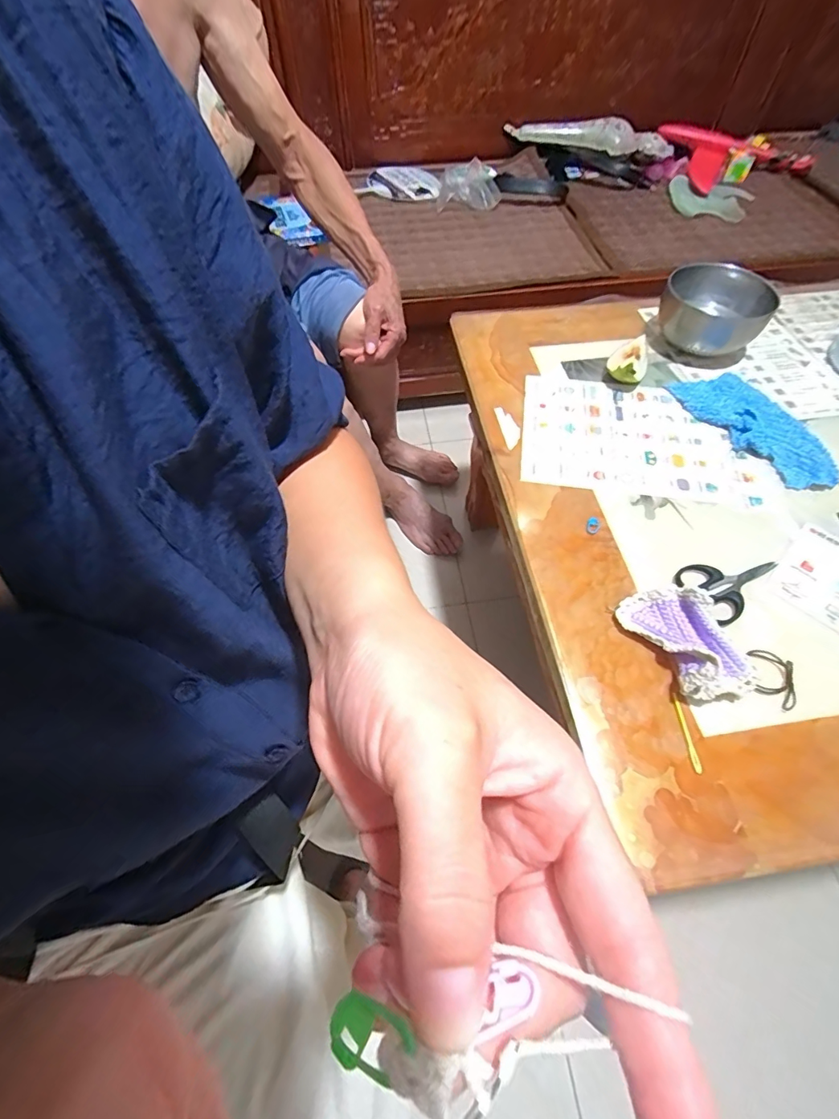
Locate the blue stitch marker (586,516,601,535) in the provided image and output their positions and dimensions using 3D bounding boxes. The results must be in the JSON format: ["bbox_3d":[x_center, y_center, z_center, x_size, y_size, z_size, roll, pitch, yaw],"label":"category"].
[{"bbox_3d":[0.203,-0.040,0.539,0.015,0.004,0.022,19,60,12],"label":"blue stitch marker"}]

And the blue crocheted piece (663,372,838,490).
[{"bbox_3d":[0.448,-0.182,0.618,0.090,0.022,0.224,-25,61,-15],"label":"blue crocheted piece"}]

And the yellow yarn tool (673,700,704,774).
[{"bbox_3d":[0.241,0.159,0.418,0.006,0.004,0.062,-3,58,-2],"label":"yellow yarn tool"}]

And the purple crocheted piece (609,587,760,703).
[{"bbox_3d":[0.260,0.074,0.444,0.082,0.043,0.124,-22,60,-13],"label":"purple crocheted piece"}]

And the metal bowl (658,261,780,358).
[{"bbox_3d":[0.444,-0.373,0.702,0.130,0.081,0.133,0,58,0],"label":"metal bowl"}]

